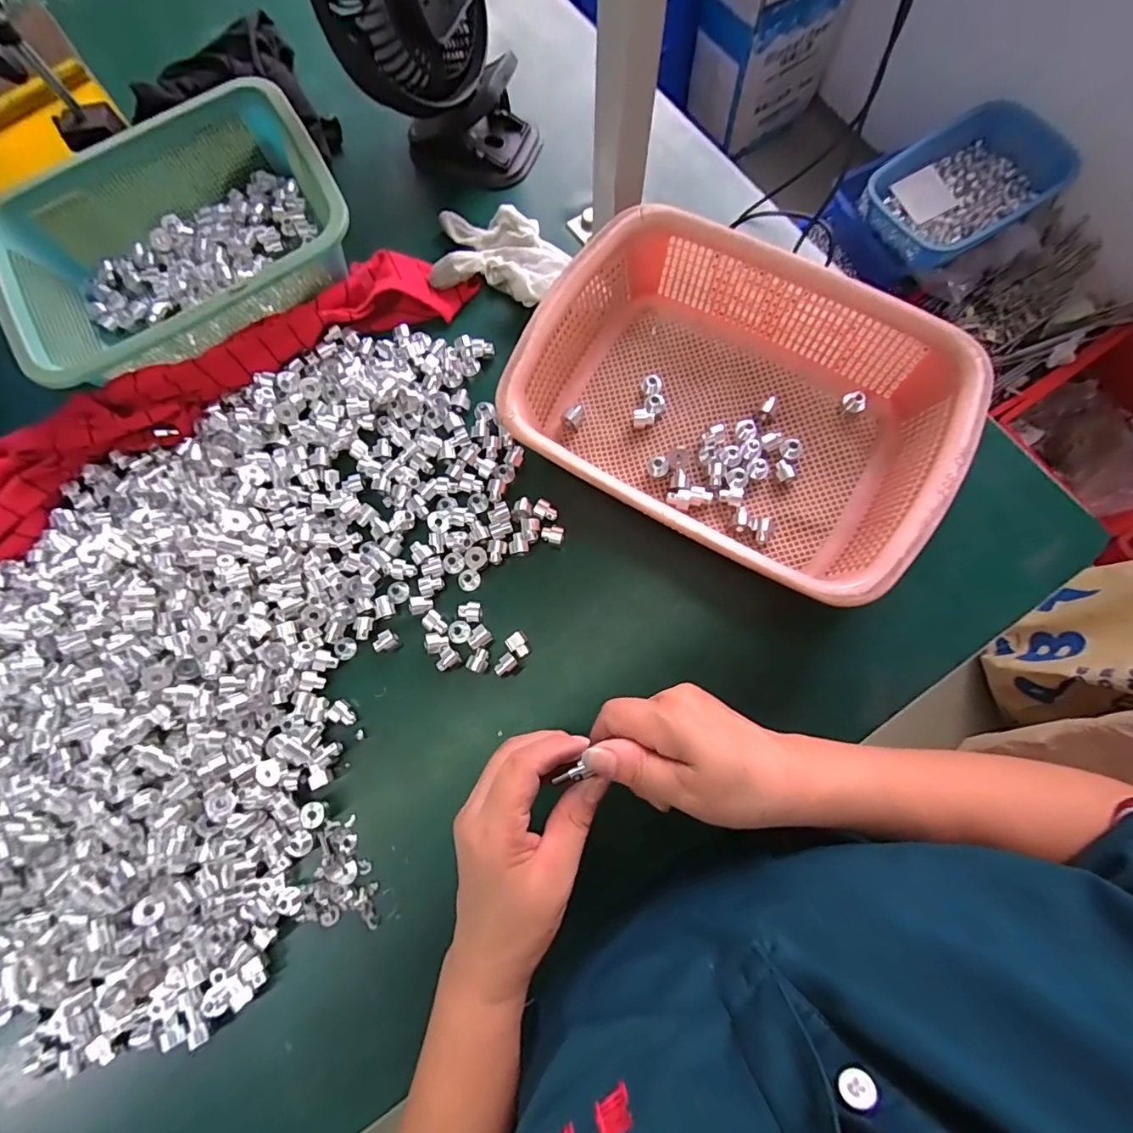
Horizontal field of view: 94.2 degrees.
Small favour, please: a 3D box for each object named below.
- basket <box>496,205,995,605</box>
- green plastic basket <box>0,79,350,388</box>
[{"bbox_3d":[0.119,-0.117,0.389,0.291,0.079,0.209,31,80,8],"label":"basket"},{"bbox_3d":[-0.324,-0.270,0.441,0.266,0.063,0.203,-28,78,-5],"label":"green plastic basket"}]

